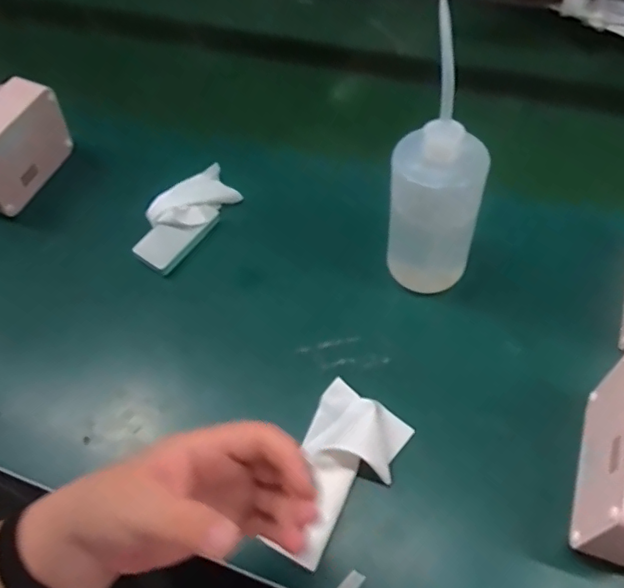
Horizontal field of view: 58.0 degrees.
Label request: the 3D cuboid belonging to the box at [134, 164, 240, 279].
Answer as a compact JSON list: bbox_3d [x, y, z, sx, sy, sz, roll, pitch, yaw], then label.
[{"bbox_3d":[-0.133,-0.087,0.605,0.058,0.033,0.140,29,62,23],"label":"box"}]

